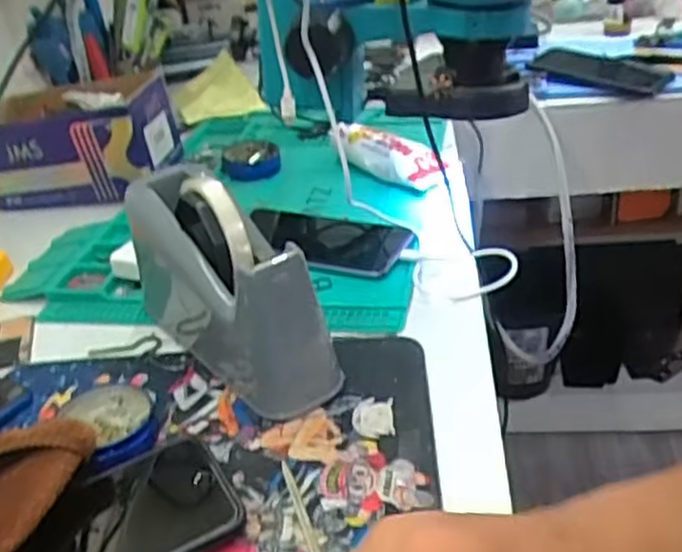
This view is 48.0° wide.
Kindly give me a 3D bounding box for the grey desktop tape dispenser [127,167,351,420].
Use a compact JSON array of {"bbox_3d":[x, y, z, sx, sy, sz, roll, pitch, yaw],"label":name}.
[{"bbox_3d":[-0.084,0.002,0.527,0.058,0.109,0.201,-25,35,-28],"label":"grey desktop tape dispenser"}]

